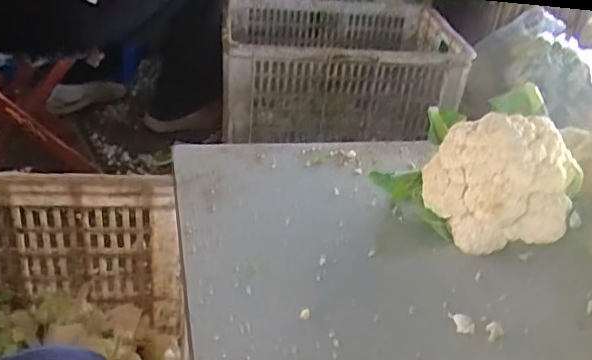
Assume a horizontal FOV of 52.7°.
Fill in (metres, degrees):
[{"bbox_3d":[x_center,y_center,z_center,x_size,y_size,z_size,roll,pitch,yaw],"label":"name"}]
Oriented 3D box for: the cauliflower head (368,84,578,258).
[{"bbox_3d":[0.204,-0.010,0.629,0.147,0.131,0.194,-22,42,-39],"label":"cauliflower head"}]

